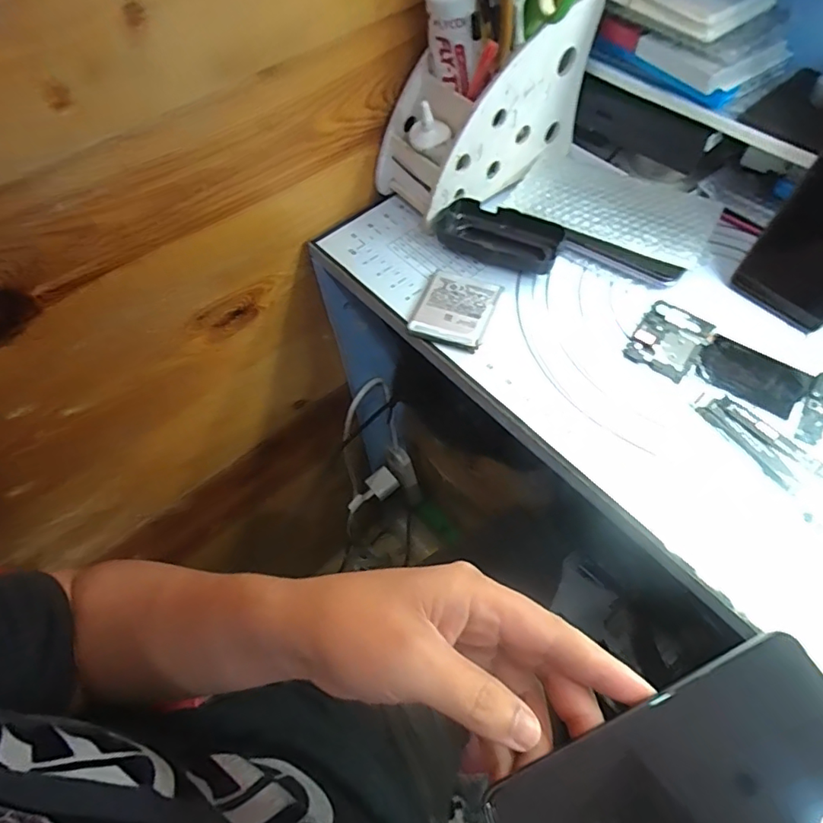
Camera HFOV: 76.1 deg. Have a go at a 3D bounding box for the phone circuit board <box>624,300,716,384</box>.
[{"bbox_3d":[0.203,-0.057,0.414,0.049,0.004,0.064,33,66,21],"label":"phone circuit board"}]

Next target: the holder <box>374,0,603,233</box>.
[{"bbox_3d":[0.063,-0.265,0.472,0.182,0.136,0.078,-31,62,-15],"label":"holder"}]

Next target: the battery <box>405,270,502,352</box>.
[{"bbox_3d":[0.037,-0.086,0.441,0.062,0.006,0.071,18,61,14],"label":"battery"}]

